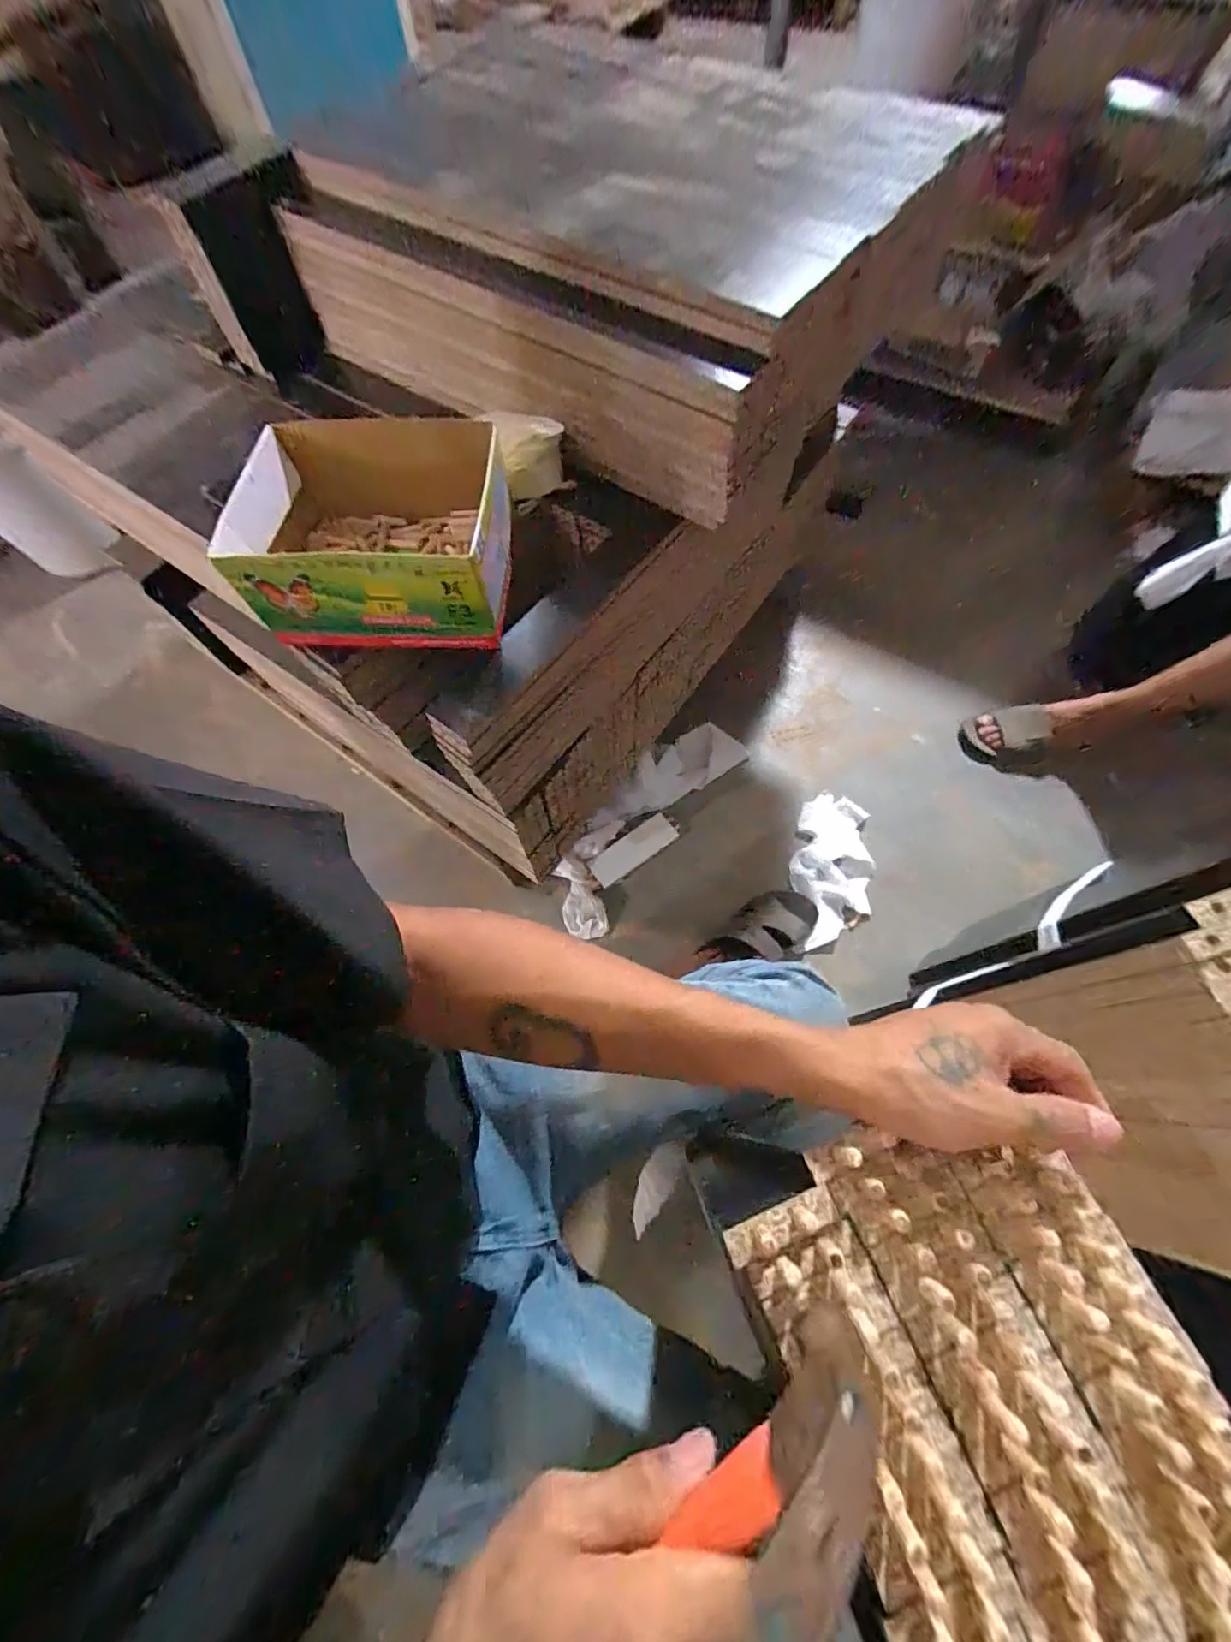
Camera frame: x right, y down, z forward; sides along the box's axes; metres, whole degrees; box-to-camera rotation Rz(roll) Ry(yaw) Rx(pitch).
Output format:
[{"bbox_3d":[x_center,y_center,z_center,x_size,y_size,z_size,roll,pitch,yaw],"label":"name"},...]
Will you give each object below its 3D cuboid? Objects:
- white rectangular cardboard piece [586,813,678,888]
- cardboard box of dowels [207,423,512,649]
[{"bbox_3d":[0.035,0.058,1.090,0.185,0.006,0.063,-33,90,-18],"label":"white rectangular cardboard piece"},{"bbox_3d":[-0.246,-0.301,0.582,0.272,0.113,0.202,0,68,3],"label":"cardboard box of dowels"}]

